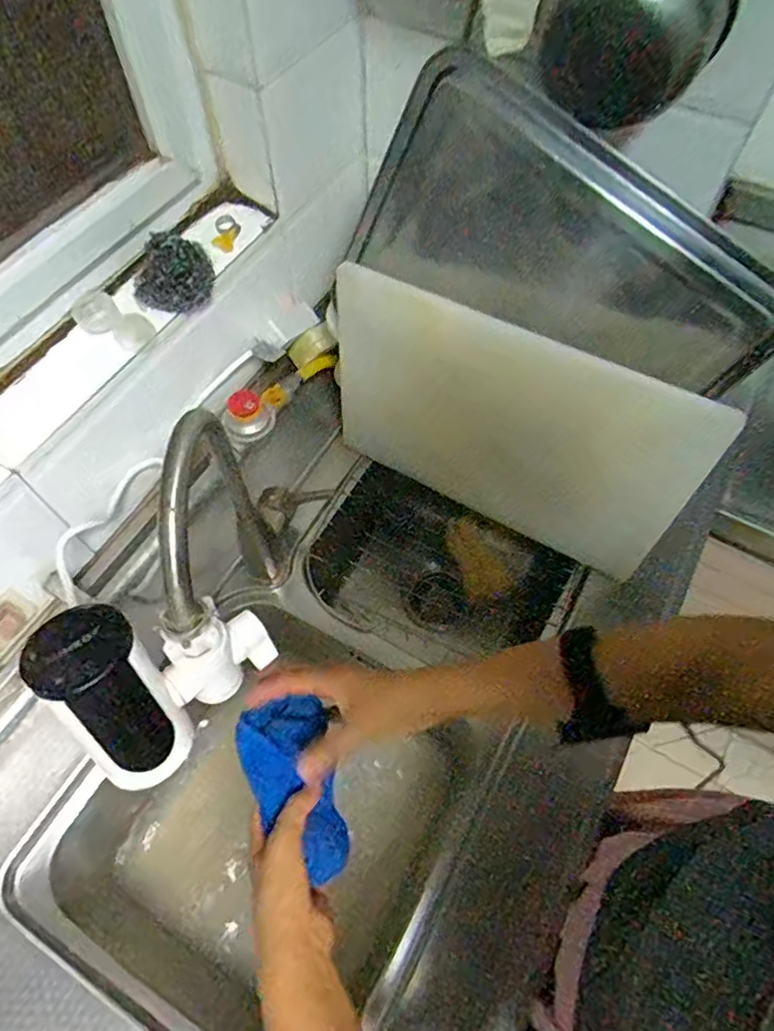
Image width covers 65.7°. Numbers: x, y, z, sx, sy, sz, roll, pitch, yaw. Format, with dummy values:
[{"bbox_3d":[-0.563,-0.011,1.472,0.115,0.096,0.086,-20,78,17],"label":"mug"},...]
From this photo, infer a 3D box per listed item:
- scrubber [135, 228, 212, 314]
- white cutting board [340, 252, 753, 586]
[{"bbox_3d":[-0.211,-0.237,0.587,0.077,0.067,0.059,-18,64,-10],"label":"scrubber"},{"bbox_3d":[0.125,-0.090,0.649,0.394,0.284,0.014,24,59,10],"label":"white cutting board"}]

